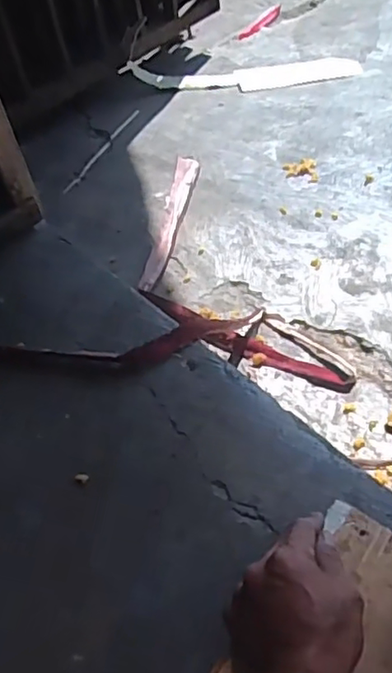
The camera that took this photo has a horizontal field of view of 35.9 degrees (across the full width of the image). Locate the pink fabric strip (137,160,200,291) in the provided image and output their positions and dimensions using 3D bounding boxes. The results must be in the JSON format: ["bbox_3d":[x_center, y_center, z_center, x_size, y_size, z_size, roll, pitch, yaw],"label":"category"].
[{"bbox_3d":[-0.039,-0.197,1.023,0.041,0.023,0.353,4,50,9],"label":"pink fabric strip"}]

